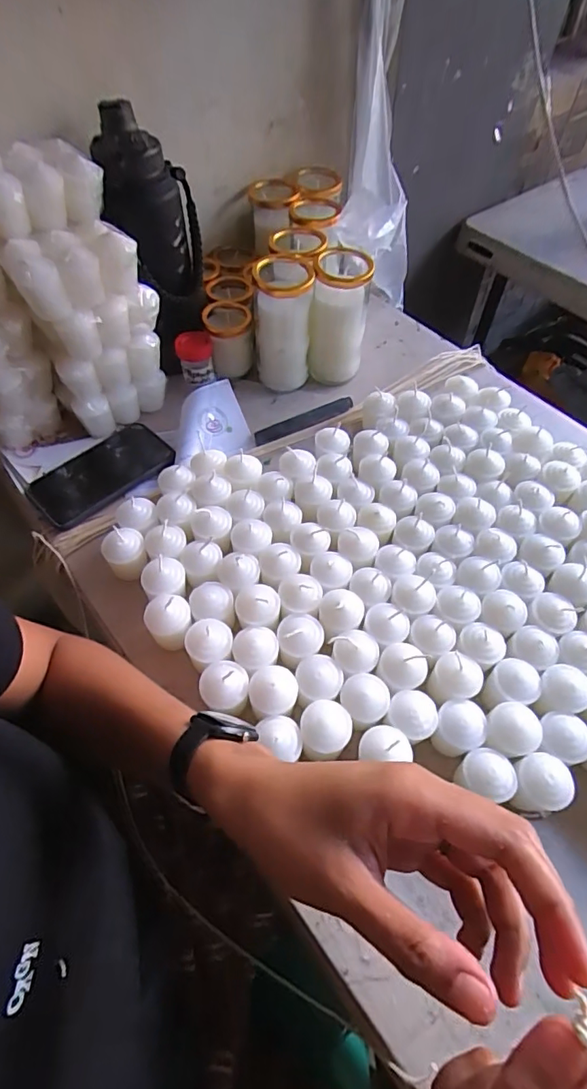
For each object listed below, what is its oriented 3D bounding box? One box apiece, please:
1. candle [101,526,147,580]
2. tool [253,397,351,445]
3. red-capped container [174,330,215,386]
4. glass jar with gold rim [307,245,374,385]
[{"bbox_3d":[-0.159,0.009,0.477,0.037,0.039,0.039,0,56,0],"label":"candle"},{"bbox_3d":[0.016,-0.153,0.615,0.133,0.010,0.018,-26,60,-16],"label":"tool"},{"bbox_3d":[-0.122,-0.233,0.633,0.043,0.053,0.042,-9,57,-6],"label":"red-capped container"},{"bbox_3d":[0.055,-0.283,0.628,0.068,0.134,0.075,3,57,3],"label":"glass jar with gold rim"}]

